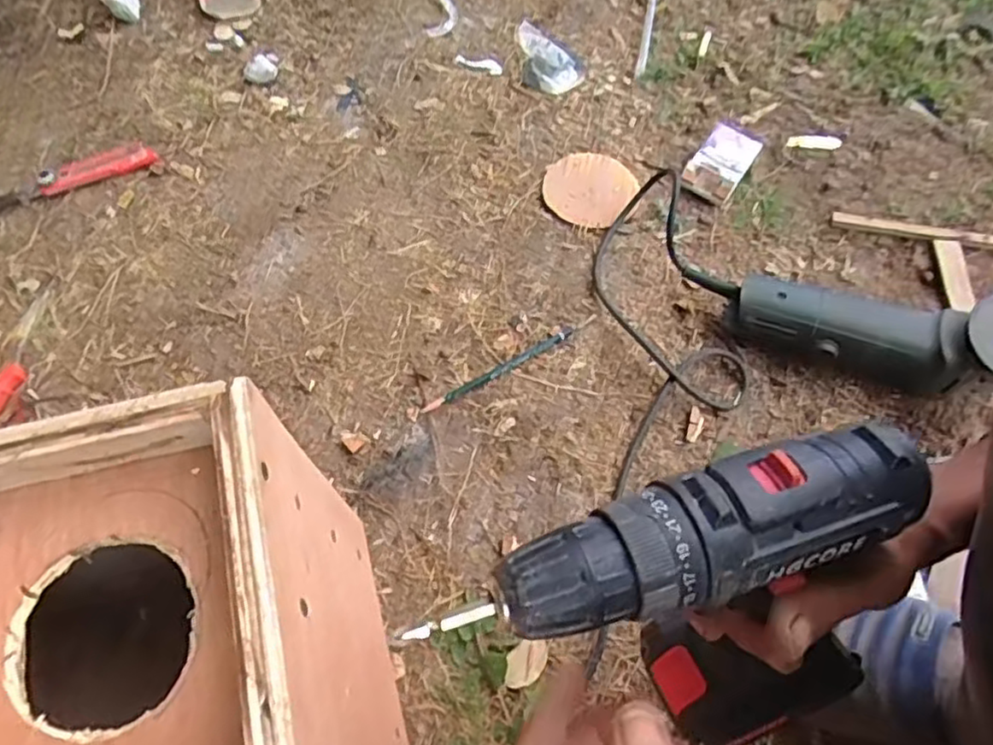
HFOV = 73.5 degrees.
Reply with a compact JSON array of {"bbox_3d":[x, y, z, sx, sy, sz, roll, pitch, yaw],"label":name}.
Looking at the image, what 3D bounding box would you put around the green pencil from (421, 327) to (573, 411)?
[{"bbox_3d":[0.005,-0.003,0.618,0.161,0.005,0.012,-31,66,-14],"label":"green pencil"}]

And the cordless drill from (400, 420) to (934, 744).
[{"bbox_3d":[0.080,0.120,0.303,0.195,0.178,0.097,-16,63,-12],"label":"cordless drill"}]

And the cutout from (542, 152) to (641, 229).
[{"bbox_3d":[0.105,-0.204,0.734,0.102,0.013,0.102,0,63,1],"label":"cutout"}]

